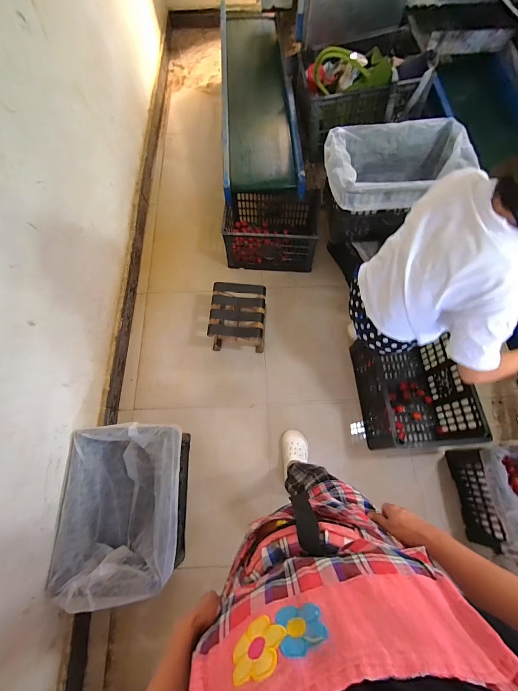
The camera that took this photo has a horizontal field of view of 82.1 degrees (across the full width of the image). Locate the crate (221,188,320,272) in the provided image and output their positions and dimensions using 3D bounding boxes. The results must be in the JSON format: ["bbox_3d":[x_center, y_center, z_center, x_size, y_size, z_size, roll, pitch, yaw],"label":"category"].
[{"bbox_3d":[0.061,-0.546,1.421,0.421,0.223,0.296,4,72,3],"label":"crate"}]

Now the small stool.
[{"bbox_3d":[-0.087,-0.127,1.282,0.225,0.161,0.248,3,72,2],"label":"small stool"}]

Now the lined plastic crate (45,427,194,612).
[{"bbox_3d":[-0.429,0.525,1.015,0.340,0.262,0.482,-4,71,0],"label":"lined plastic crate"}]

